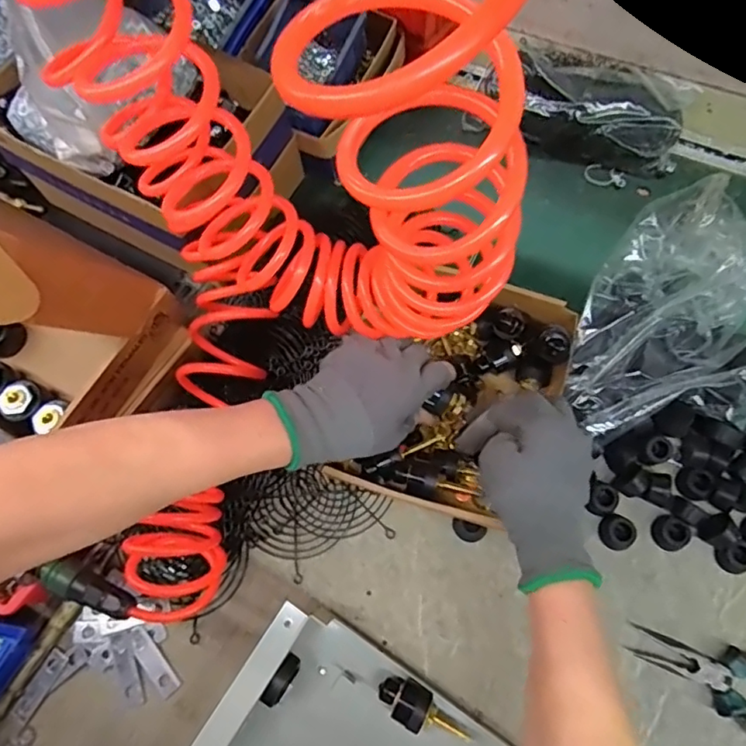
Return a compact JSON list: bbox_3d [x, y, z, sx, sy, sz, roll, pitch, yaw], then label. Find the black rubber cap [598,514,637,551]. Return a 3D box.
[{"bbox_3d":[0.216,0.142,0.486,0.026,0.019,0.028,-1,71,2],"label":"black rubber cap"}]

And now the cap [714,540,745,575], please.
[{"bbox_3d":[0.312,0.159,0.470,0.030,0.015,0.026,-8,70,0],"label":"cap"}]

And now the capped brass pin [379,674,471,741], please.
[{"bbox_3d":[0.039,0.267,0.433,0.073,0.036,0.028,29,75,12],"label":"capped brass pin"}]

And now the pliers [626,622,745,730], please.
[{"bbox_3d":[0.297,0.245,0.443,0.154,0.022,0.076,28,74,12],"label":"pliers"}]

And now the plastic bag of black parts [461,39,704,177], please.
[{"bbox_3d":[0.231,-0.302,0.621,0.234,0.045,0.129,18,72,9],"label":"plastic bag of black parts"}]

